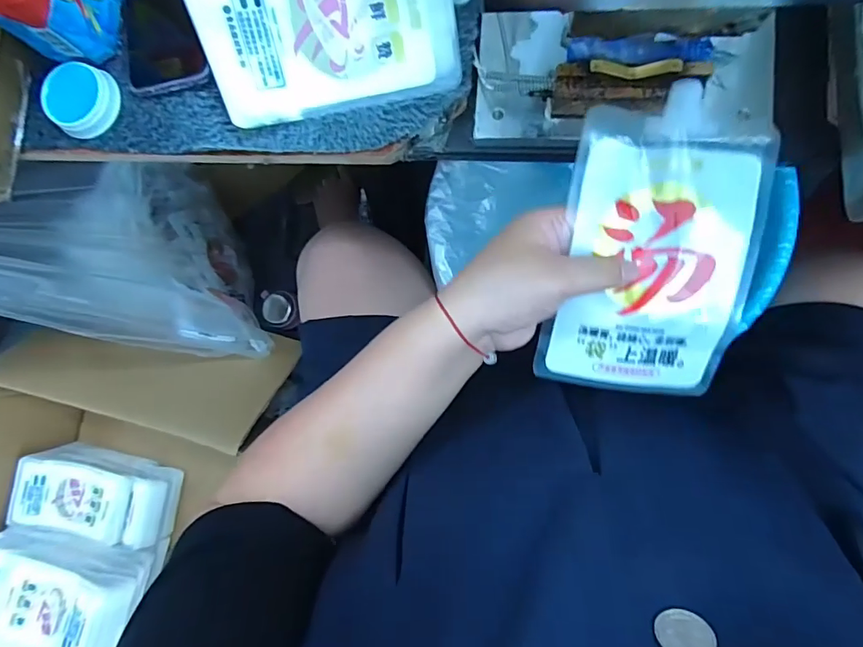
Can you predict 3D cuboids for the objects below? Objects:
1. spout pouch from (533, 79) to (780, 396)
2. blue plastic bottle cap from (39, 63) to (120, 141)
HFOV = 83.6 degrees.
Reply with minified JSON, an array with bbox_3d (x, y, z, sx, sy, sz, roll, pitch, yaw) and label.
[{"bbox_3d":[0.150,-0.046,0.322,0.123,0.021,0.195,10,103,6],"label":"spout pouch"},{"bbox_3d":[-0.308,-0.199,0.422,0.058,0.021,0.059,-1,86,8],"label":"blue plastic bottle cap"}]

